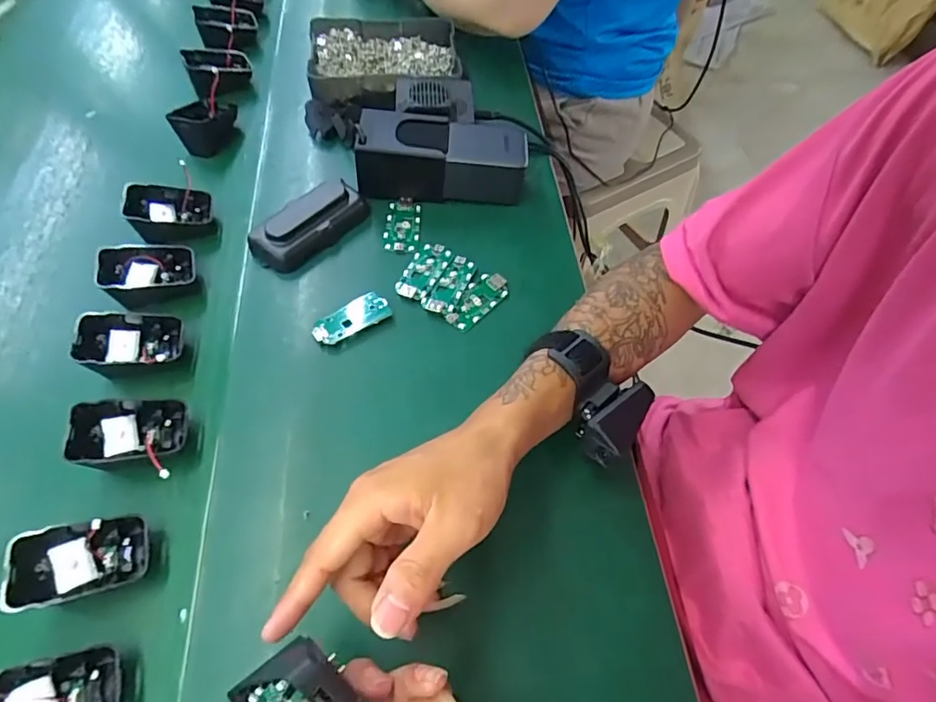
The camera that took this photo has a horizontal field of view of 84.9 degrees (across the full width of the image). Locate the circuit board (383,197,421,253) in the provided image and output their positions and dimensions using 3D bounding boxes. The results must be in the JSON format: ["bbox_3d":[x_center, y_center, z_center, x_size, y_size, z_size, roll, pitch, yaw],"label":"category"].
[{"bbox_3d":[-0.061,-0.119,0.478,0.033,0.006,0.065,0,61,-1],"label":"circuit board"}]

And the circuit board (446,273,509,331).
[{"bbox_3d":[0.008,-0.044,0.439,0.030,0.007,0.063,39,67,19],"label":"circuit board"}]

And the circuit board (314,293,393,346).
[{"bbox_3d":[-0.095,-0.028,0.417,0.063,0.005,0.029,-31,66,-17],"label":"circuit board"}]

